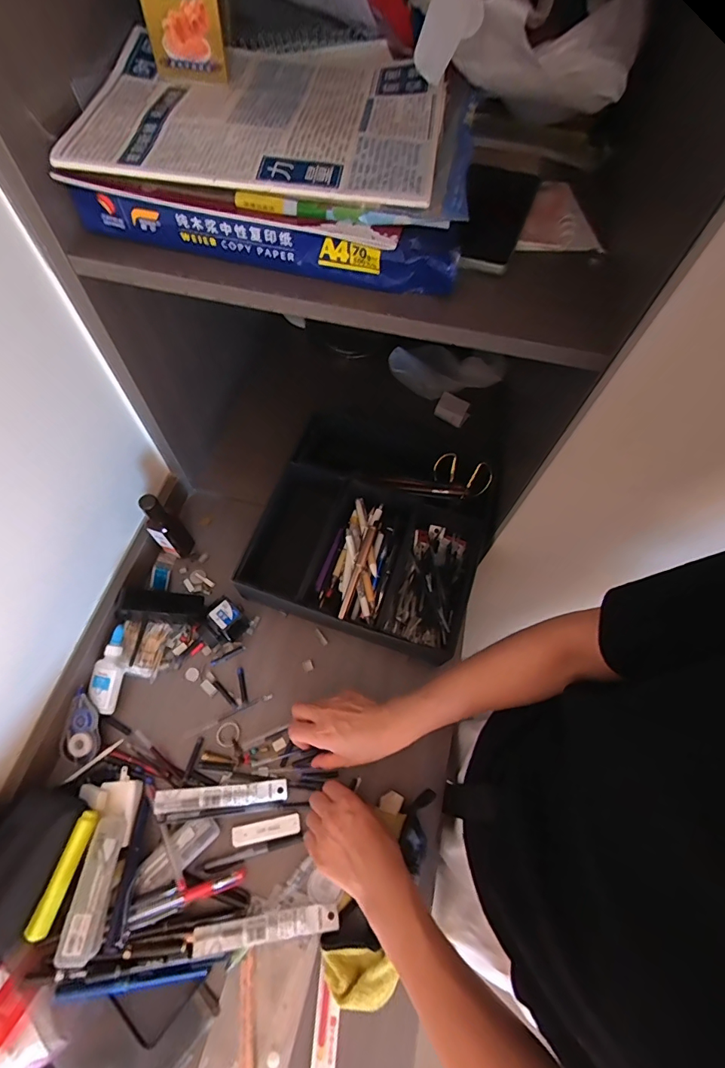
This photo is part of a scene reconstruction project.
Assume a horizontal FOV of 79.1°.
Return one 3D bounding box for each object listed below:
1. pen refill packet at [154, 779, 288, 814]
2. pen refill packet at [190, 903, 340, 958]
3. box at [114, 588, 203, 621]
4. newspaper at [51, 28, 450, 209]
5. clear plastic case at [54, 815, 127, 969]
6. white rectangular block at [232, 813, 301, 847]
[{"bbox_3d":[-0.168,0.315,0.529,0.151,0.007,0.023,0,65,-9],"label":"pen refill packet"},{"bbox_3d":[-0.103,0.426,0.475,0.150,0.008,0.026,-5,52,-6],"label":"pen refill packet"},{"bbox_3d":[-0.280,0.099,0.610,0.109,0.031,0.036,8,61,-20],"label":"box"},{"bbox_3d":[-0.078,-0.381,0.385,0.295,0.026,0.254,9,63,1],"label":"newspaper"},{"bbox_3d":[-0.276,0.365,0.456,0.033,0.025,0.117,1,51,-3],"label":"clear plastic case"},{"bbox_3d":[-0.115,0.354,0.525,0.078,0.004,0.021,-8,64,-7],"label":"white rectangular block"}]

